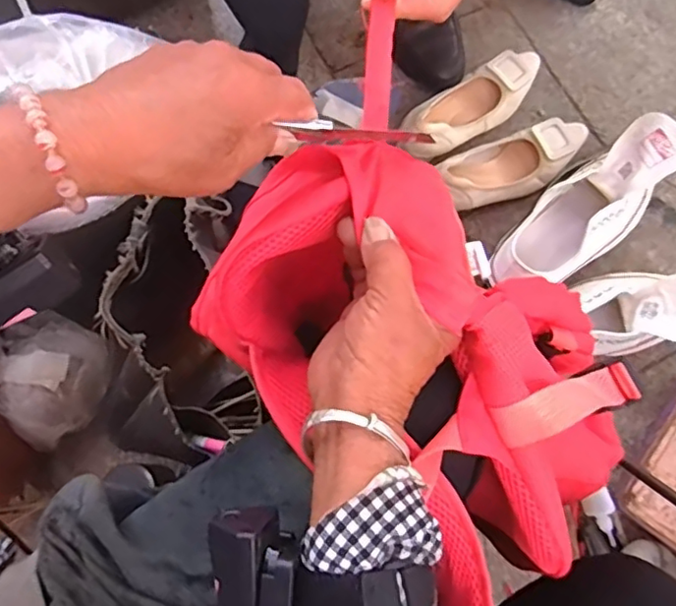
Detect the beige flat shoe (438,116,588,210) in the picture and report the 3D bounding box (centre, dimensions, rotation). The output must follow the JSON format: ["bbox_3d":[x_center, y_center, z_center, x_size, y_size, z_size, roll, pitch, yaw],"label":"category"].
[{"bbox_3d":[0.236,-0.191,0.801,0.221,0.083,0.088,-20,75,-4],"label":"beige flat shoe"}]

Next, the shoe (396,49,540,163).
[{"bbox_3d":[0.183,-0.274,0.827,0.235,0.066,0.081,-35,76,-8],"label":"shoe"}]

